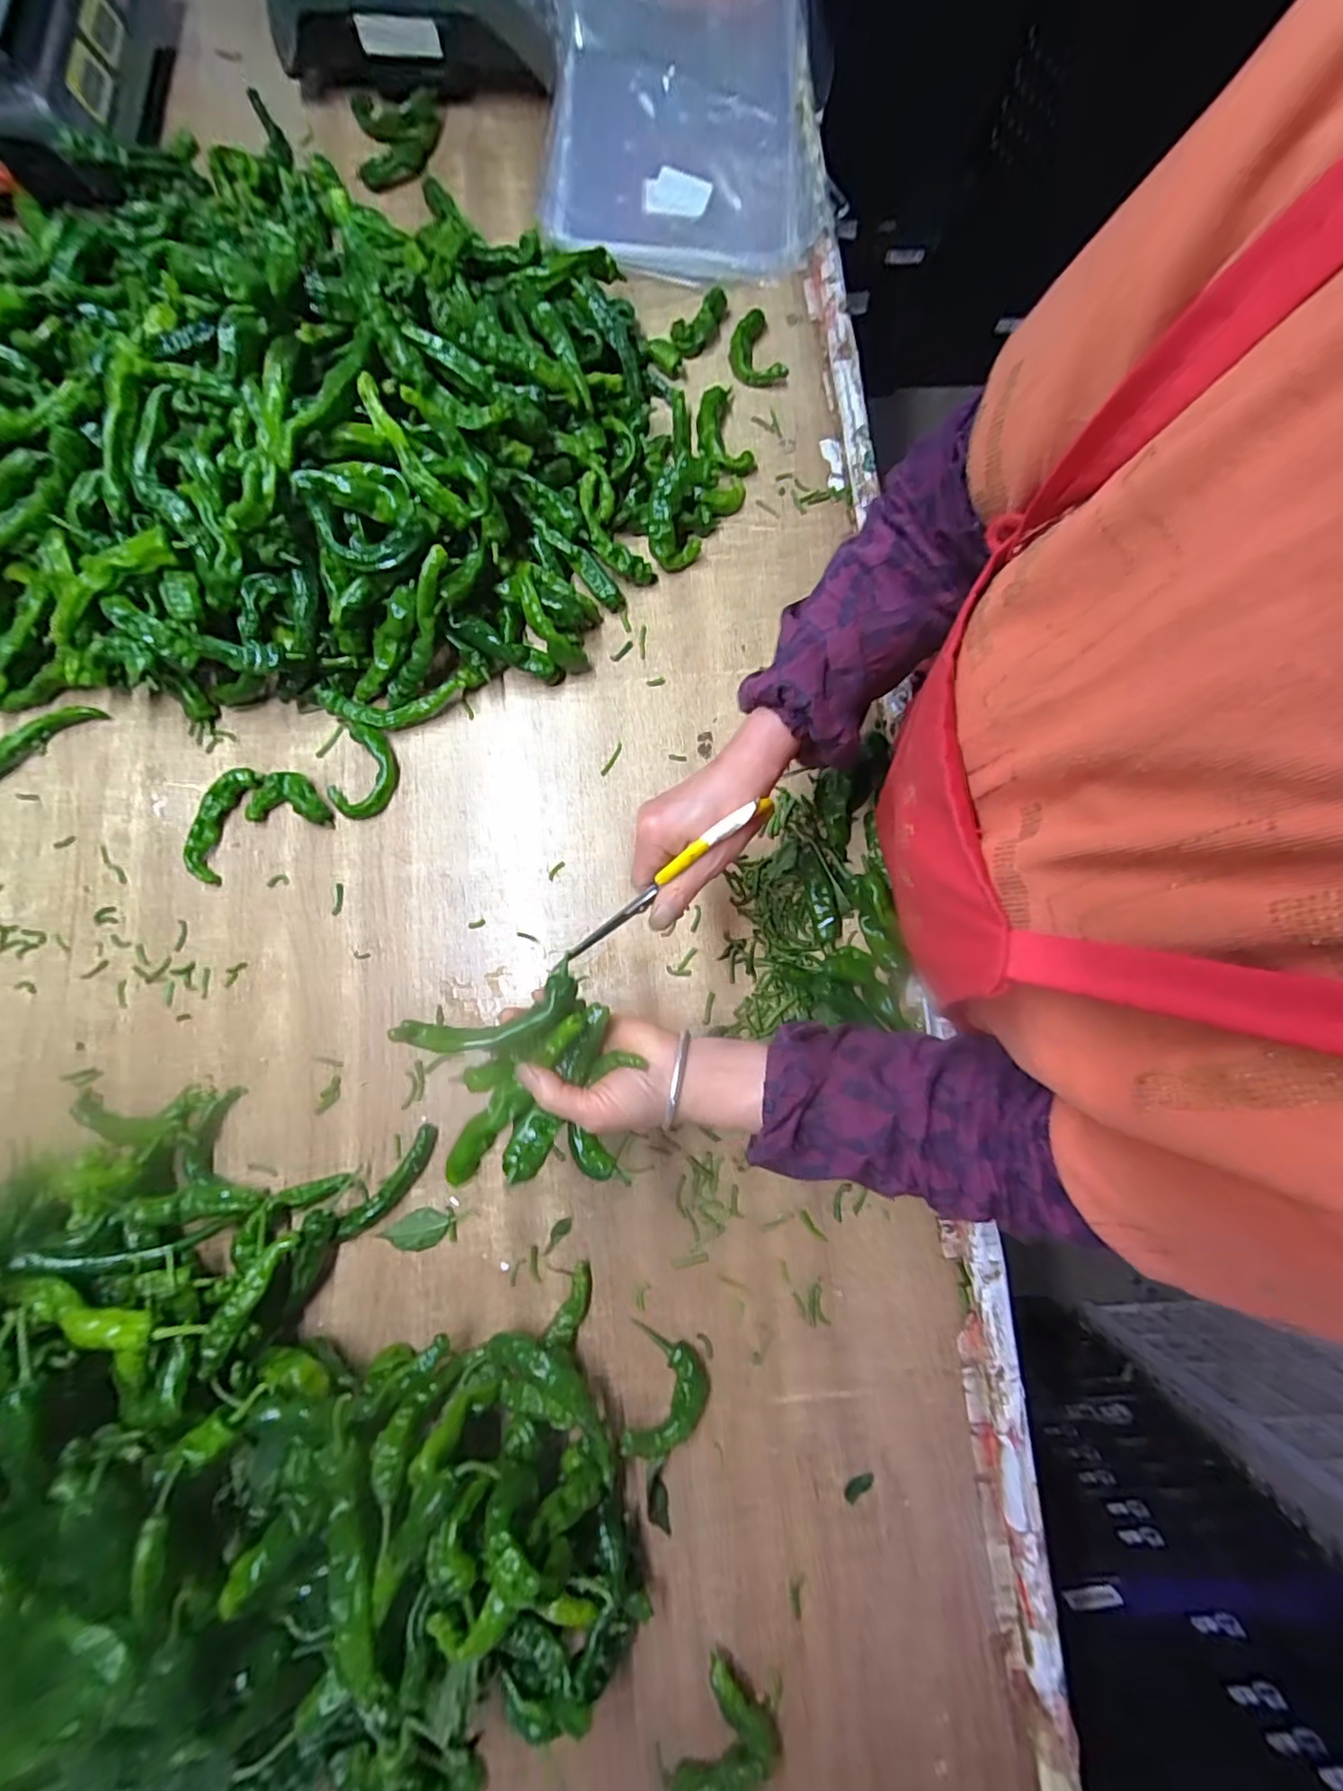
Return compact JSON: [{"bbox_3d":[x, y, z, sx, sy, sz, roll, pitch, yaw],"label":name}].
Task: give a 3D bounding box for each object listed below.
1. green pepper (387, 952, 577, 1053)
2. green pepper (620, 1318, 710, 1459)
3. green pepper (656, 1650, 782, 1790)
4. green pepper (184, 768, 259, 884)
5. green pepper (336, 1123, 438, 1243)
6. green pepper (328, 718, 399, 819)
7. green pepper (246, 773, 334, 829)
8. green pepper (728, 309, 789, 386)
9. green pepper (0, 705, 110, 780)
[{"bbox_3d":[-0.117,0.076,0.386,0.115,0.022,0.043,-17,80,-5],"label":"green pepper"},{"bbox_3d":[-0.003,0.380,0.460,0.062,0.029,0.076,8,80,2],"label":"green pepper"},{"bbox_3d":[0.038,0.598,0.419,0.066,0.027,0.090,29,81,6],"label":"green pepper"},{"bbox_3d":[-0.410,-0.065,0.547,0.027,0.021,0.106,16,80,4],"label":"green pepper"},{"bbox_3d":[-0.228,0.236,0.494,0.024,0.017,0.103,39,82,7],"label":"green pepper"},{"bbox_3d":[-0.283,-0.119,0.557,0.062,0.022,0.093,2,80,1],"label":"green pepper"},{"bbox_3d":[-0.346,-0.088,0.552,0.073,0.022,0.045,5,80,2],"label":"green pepper"},{"bbox_3d":[0.085,-0.576,0.633,0.055,0.023,0.074,-23,80,-3],"label":"green pepper"},{"bbox_3d":[-0.601,-0.141,0.563,0.133,0.023,0.020,-37,81,-6],"label":"green pepper"}]

